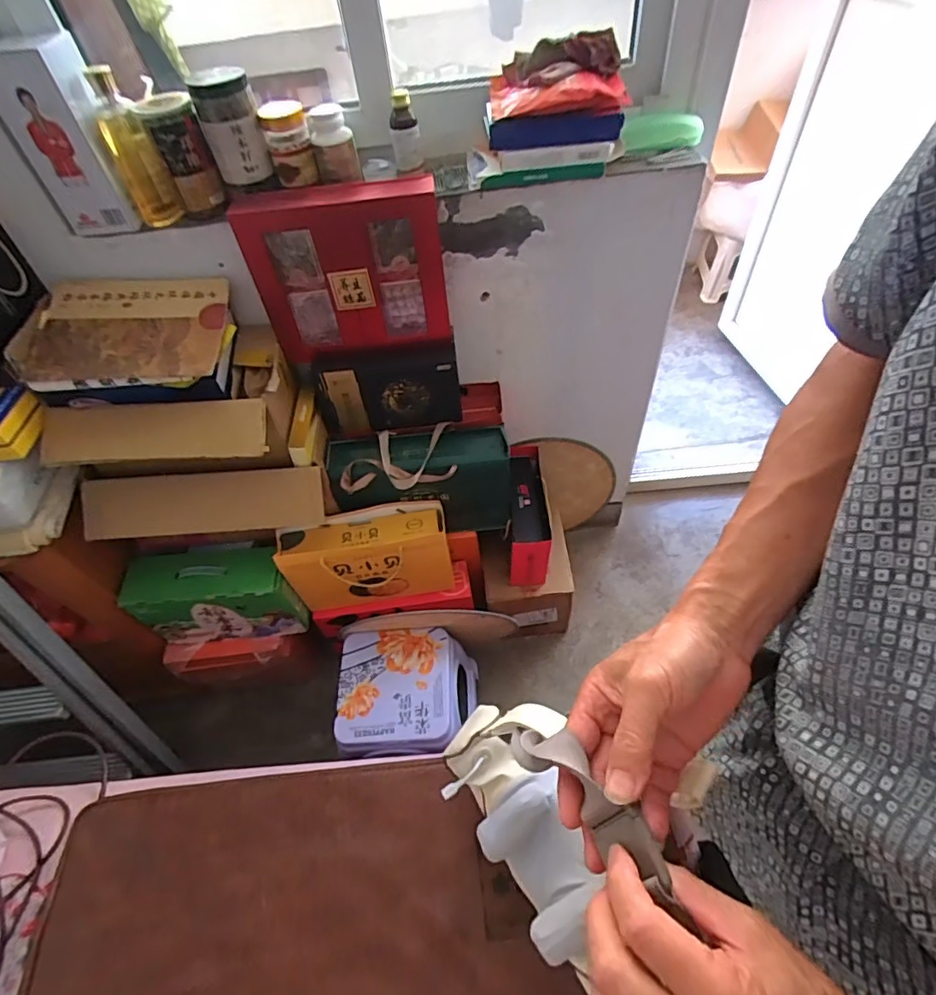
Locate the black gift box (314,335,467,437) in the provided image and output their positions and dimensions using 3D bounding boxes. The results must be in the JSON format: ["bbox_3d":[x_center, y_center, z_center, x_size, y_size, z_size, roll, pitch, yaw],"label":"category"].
[{"bbox_3d":[-0.160,-0.227,1.082,0.282,0.157,0.087,-6,52,1],"label":"black gift box"}]

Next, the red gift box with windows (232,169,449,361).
[{"bbox_3d":[-0.203,-0.387,0.932,0.322,0.271,0.075,-9,52,-1],"label":"red gift box with windows"}]

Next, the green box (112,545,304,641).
[{"bbox_3d":[-0.540,0.214,1.195,0.327,0.213,0.121,-6,52,1],"label":"green box"}]

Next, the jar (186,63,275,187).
[{"bbox_3d":[-0.361,-0.565,0.822,0.084,0.144,0.079,-20,53,-9],"label":"jar"}]

